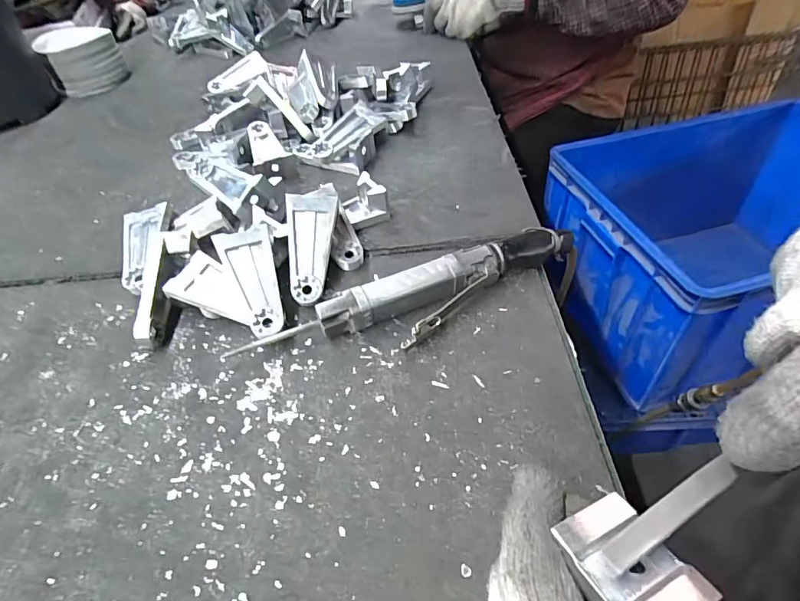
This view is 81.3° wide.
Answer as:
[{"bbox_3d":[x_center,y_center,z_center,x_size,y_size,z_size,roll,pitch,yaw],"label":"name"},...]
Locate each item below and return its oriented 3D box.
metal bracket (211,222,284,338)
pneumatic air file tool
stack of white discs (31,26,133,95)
[{"bbox_3d":[-0.113,-0.016,0.364,0.041,0.011,0.096,-19,70,-11],"label":"metal bracket"},{"bbox_3d":[0.023,-0.003,0.359,0.282,0.030,0.055,-20,48,-12],"label":"pneumatic air file tool"},{"bbox_3d":[-0.535,-0.410,0.782,0.118,0.077,0.111,-34,52,-23],"label":"stack of white discs"}]

